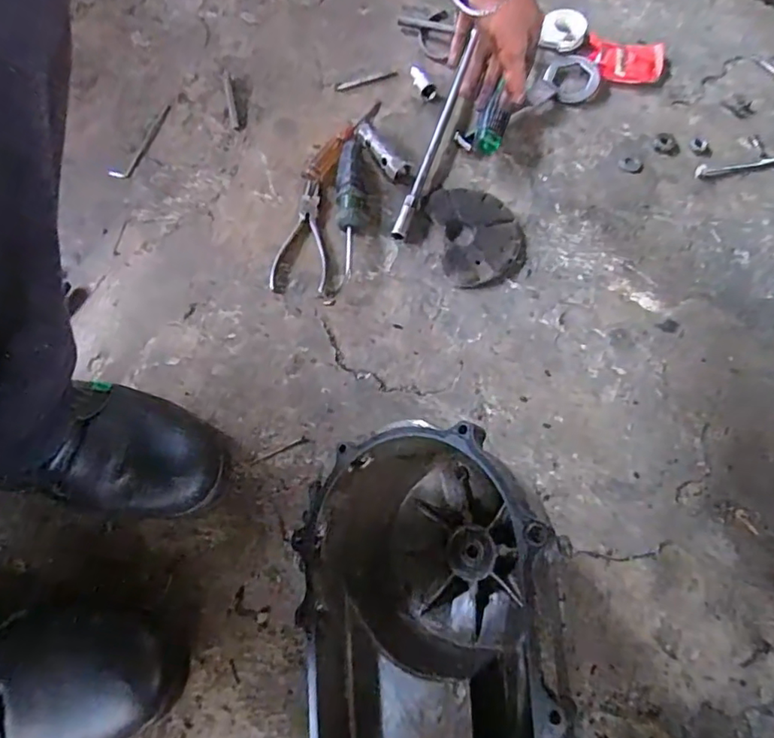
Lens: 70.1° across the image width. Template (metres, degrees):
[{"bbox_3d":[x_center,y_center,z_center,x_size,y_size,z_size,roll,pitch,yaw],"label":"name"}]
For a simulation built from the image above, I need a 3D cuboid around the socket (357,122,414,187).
[{"bbox_3d":[-0.006,-0.231,0.593,0.024,0.015,0.088,-35,73,-14],"label":"socket"}]

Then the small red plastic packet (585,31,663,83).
[{"bbox_3d":[0.277,-0.363,0.647,0.091,0.022,0.047,11,69,3],"label":"small red plastic packet"}]

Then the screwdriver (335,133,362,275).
[{"bbox_3d":[-0.039,-0.176,0.564,0.025,0.032,0.168,-3,68,-2],"label":"screwdriver"}]

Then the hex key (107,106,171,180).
[{"bbox_3d":[-0.265,-0.249,0.604,0.024,0.004,0.110,20,69,7],"label":"hex key"}]

